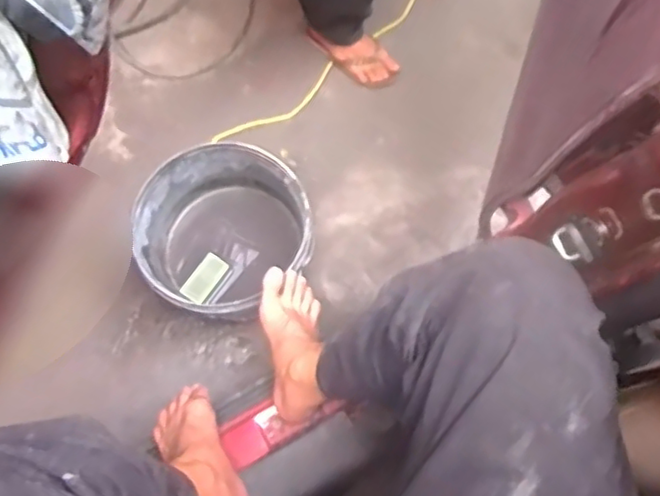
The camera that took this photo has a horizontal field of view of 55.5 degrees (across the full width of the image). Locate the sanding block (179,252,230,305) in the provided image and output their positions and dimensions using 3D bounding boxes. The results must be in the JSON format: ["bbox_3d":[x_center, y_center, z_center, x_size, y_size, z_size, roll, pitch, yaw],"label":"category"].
[{"bbox_3d":[-0.245,0.061,1.230,0.053,0.027,0.096,33,77,7],"label":"sanding block"}]

